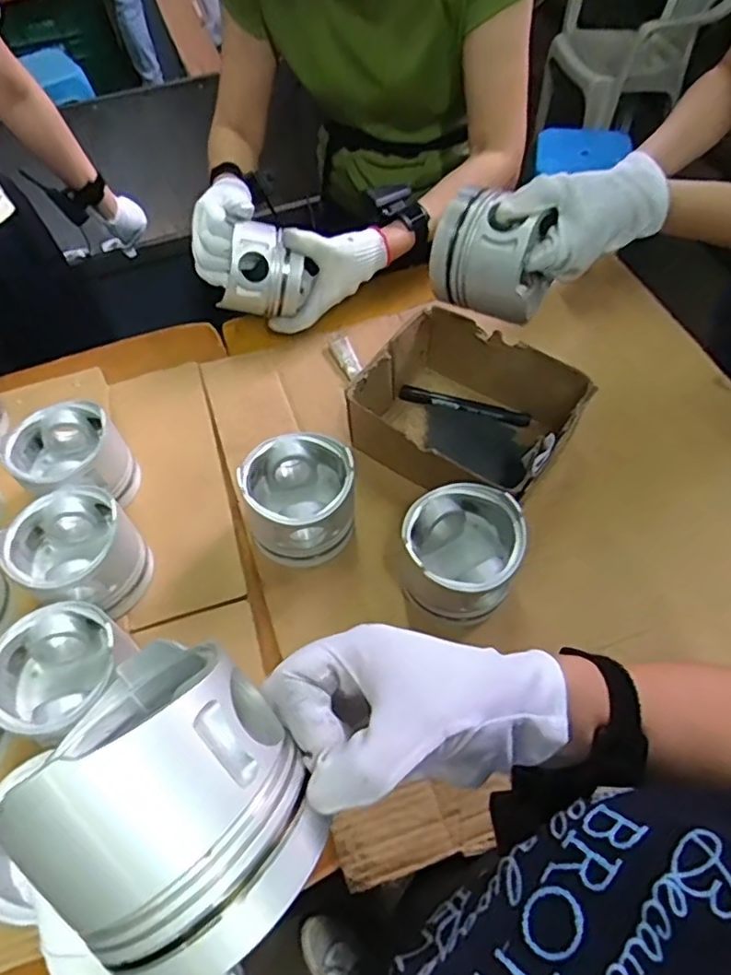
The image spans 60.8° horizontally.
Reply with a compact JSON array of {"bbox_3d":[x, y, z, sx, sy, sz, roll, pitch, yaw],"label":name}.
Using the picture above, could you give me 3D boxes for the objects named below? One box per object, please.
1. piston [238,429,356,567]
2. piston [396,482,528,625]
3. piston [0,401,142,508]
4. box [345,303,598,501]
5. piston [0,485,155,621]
[{"bbox_3d":[-0.060,0.011,0.597,0.098,0.087,0.097,-2,57,2],"label":"piston"},{"bbox_3d":[0.085,0.059,0.561,0.102,0.086,0.103,21,61,16],"label":"piston"},{"bbox_3d":[-0.297,-0.024,0.643,0.108,0.085,0.094,-9,57,-2],"label":"piston"},{"bbox_3d":[0.103,-0.072,0.640,0.199,0.091,0.160,32,64,22],"label":"box"},{"bbox_3d":[-0.258,0.066,0.574,0.101,0.089,0.101,-36,62,-19],"label":"piston"}]

